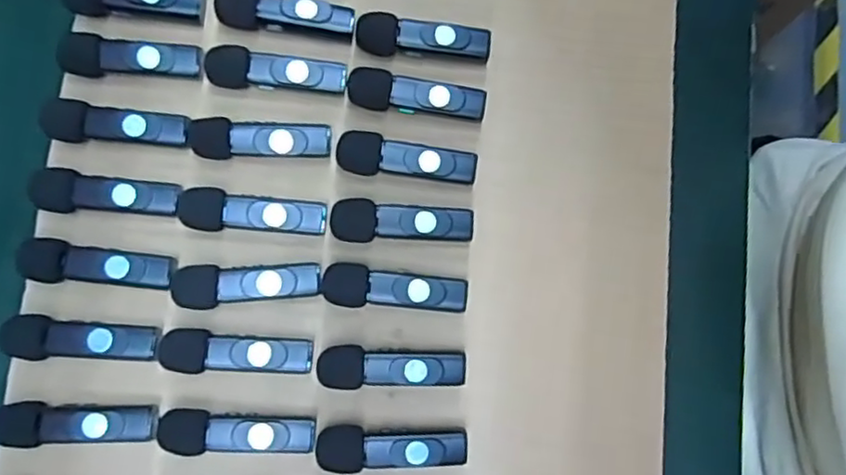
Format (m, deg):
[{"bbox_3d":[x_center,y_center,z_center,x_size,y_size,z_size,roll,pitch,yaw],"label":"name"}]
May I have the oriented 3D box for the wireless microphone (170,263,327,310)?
[{"bbox_3d":[-0.078,0.022,0.293,0.063,0.013,0.019,-1,81,-1],"label":"wireless microphone"}]

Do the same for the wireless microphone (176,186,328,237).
[{"bbox_3d":[-0.078,-0.011,0.299,0.065,0.015,0.019,4,80,0],"label":"wireless microphone"}]

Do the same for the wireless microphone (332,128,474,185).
[{"bbox_3d":[-0.007,-0.036,0.308,0.065,0.013,0.018,9,81,1],"label":"wireless microphone"}]

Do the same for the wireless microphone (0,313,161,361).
[{"bbox_3d":[-0.148,0.045,0.286,0.064,0.014,0.018,4,80,0],"label":"wireless microphone"}]

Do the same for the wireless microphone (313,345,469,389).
[{"bbox_3d":[-0.014,0.059,0.292,0.064,0.014,0.019,3,80,0],"label":"wireless microphone"}]

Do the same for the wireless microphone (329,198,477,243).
[{"bbox_3d":[-0.009,-0.006,0.302,0.064,0.013,0.019,4,80,0],"label":"wireless microphone"}]

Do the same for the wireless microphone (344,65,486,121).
[{"bbox_3d":[-0.003,-0.066,0.312,0.065,0.017,0.017,9,81,1],"label":"wireless microphone"}]

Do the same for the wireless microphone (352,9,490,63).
[{"bbox_3d":[0.000,-0.095,0.316,0.064,0.017,0.019,9,81,1],"label":"wireless microphone"}]

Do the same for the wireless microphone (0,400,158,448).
[{"bbox_3d":[-0.148,0.080,0.281,0.063,0.016,0.018,2,81,-1],"label":"wireless microphone"}]

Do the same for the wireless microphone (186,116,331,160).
[{"bbox_3d":[-0.076,-0.045,0.303,0.065,0.017,0.018,4,80,0],"label":"wireless microphone"}]

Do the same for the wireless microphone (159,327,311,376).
[{"bbox_3d":[-0.083,0.052,0.289,0.066,0.018,0.019,5,80,0],"label":"wireless microphone"}]

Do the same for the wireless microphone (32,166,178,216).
[{"bbox_3d":[-0.143,-0.018,0.296,0.063,0.017,0.019,8,80,0],"label":"wireless microphone"}]

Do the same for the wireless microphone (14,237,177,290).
[{"bbox_3d":[-0.143,0.013,0.290,0.065,0.017,0.018,7,80,0],"label":"wireless microphone"}]

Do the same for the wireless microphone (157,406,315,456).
[{"bbox_3d":[-0.080,0.085,0.283,0.064,0.016,0.018,4,80,0],"label":"wireless microphone"}]

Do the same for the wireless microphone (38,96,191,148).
[{"bbox_3d":[-0.141,-0.050,0.301,0.064,0.016,0.018,7,80,0],"label":"wireless microphone"}]

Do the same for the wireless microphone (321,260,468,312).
[{"bbox_3d":[-0.013,0.024,0.299,0.065,0.014,0.019,6,80,0],"label":"wireless microphone"}]

